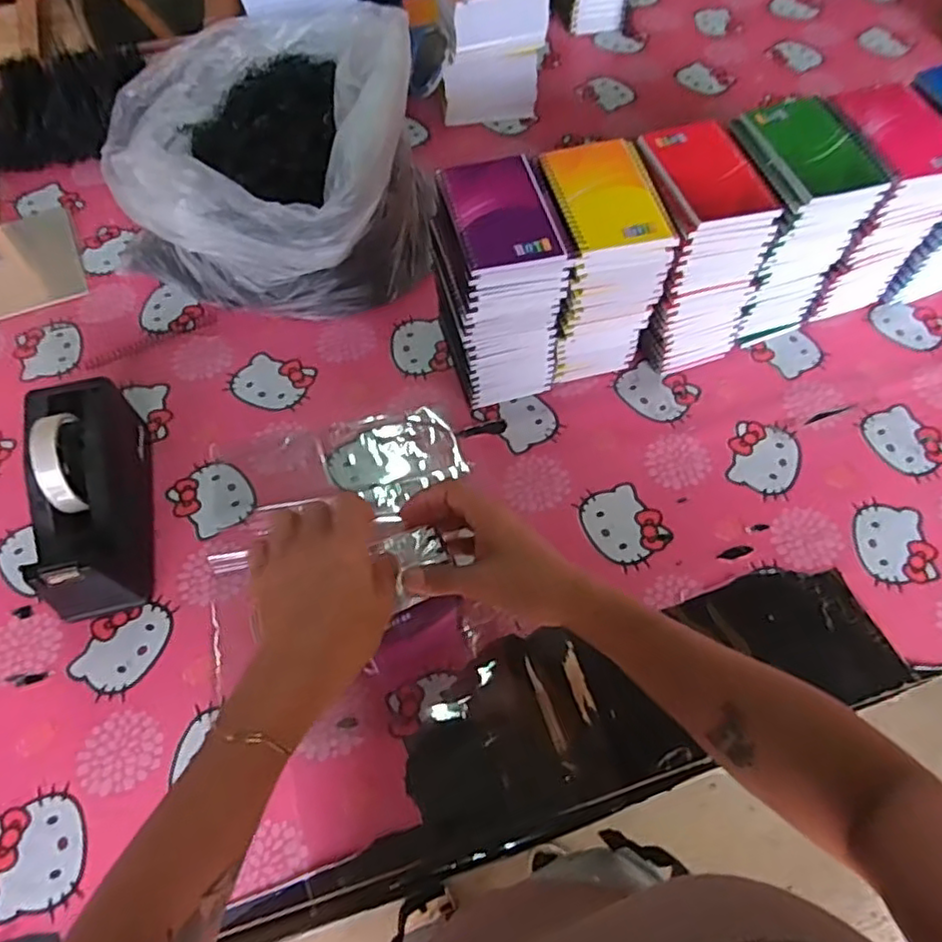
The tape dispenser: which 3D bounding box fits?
[{"bbox_3d":[-0.345,0.023,0.583,0.080,0.120,0.212,-14,61,-7],"label":"tape dispenser"}]

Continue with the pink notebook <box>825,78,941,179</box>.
[{"bbox_3d":[0.404,-0.324,0.608,0.105,0.018,0.122,-15,61,-8],"label":"pink notebook"}]

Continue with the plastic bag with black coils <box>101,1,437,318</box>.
[{"bbox_3d":[-0.226,-0.329,0.722,0.317,0.206,0.284,-2,60,-1],"label":"plastic bag with black coils"}]

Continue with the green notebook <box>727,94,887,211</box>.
[{"bbox_3d":[0.307,-0.296,0.594,0.097,0.014,0.125,-12,61,-6],"label":"green notebook"}]

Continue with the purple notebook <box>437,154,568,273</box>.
[{"bbox_3d":[0.025,-0.223,0.554,0.083,0.012,0.123,-11,61,-6],"label":"purple notebook"}]

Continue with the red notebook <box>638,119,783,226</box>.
[{"bbox_3d":[0.214,-0.273,0.581,0.092,0.015,0.135,-14,61,-7],"label":"red notebook"}]

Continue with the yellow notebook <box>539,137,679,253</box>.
[{"bbox_3d":[0.120,-0.244,0.567,0.092,0.008,0.134,-12,61,-6],"label":"yellow notebook"}]

